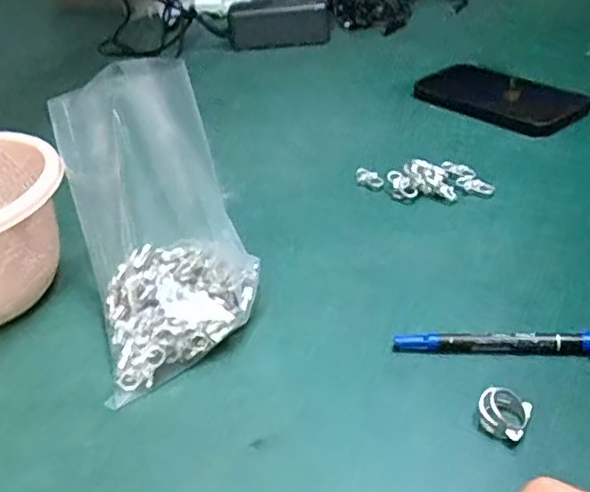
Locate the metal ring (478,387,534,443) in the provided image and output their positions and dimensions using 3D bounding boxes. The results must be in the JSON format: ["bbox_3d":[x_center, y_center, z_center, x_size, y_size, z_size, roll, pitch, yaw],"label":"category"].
[{"bbox_3d":[0.101,0.081,0.308,0.023,0.014,0.023,-3,35,2],"label":"metal ring"}]

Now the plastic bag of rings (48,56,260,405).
[{"bbox_3d":[-0.081,-0.022,0.367,0.098,0.142,0.134,-15,36,-15],"label":"plastic bag of rings"}]

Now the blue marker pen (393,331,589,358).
[{"bbox_3d":[0.128,0.054,0.344,0.141,0.015,0.009,1,35,7],"label":"blue marker pen"}]

